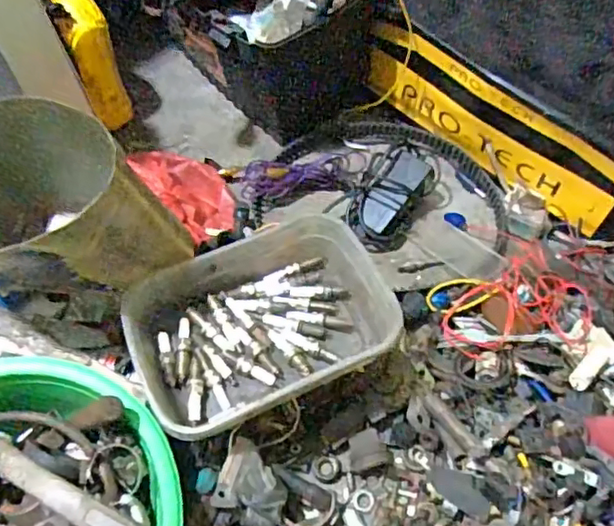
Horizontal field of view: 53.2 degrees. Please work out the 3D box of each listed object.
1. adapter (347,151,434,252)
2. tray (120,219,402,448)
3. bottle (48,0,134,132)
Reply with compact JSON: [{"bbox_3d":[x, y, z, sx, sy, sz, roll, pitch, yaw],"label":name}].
[{"bbox_3d":[0.105,-0.084,0.782,0.078,0.028,0.137,28,81,12],"label":"adapter"},{"bbox_3d":[-0.045,0.063,0.612,0.248,0.066,0.181,-25,62,-15],"label":"tray"},{"bbox_3d":[-0.274,-0.273,0.781,0.058,0.211,0.055,-27,32,-16],"label":"bottle"}]

